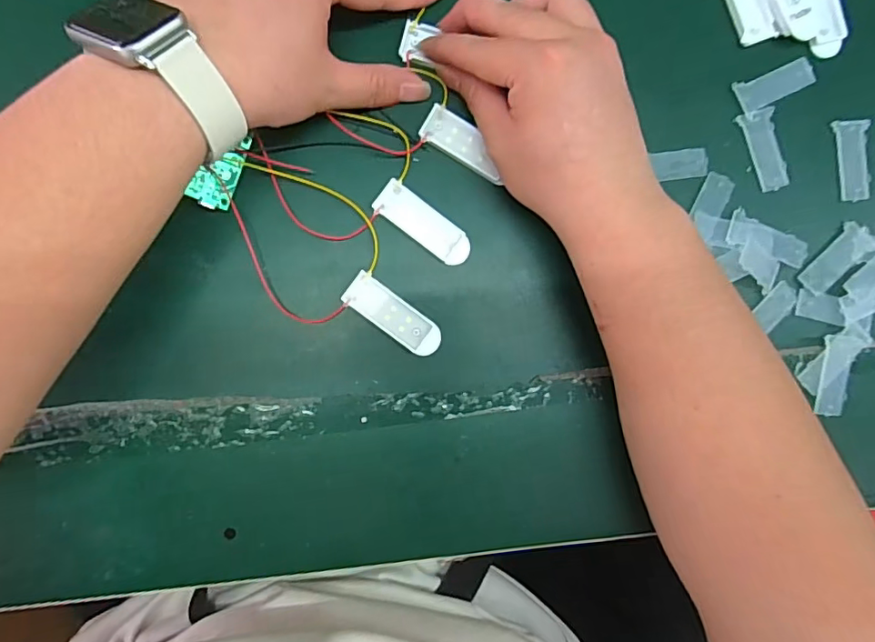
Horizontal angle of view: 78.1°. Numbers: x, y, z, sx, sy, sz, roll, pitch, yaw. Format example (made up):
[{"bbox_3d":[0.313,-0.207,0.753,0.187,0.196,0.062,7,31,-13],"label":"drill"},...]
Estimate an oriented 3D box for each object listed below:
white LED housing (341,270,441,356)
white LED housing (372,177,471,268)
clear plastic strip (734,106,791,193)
[{"bbox_3d":[-0.023,-0.003,0.297,0.058,0.004,0.020,36,88,-5],"label":"white LED housing"},{"bbox_3d":[-0.007,-0.053,0.298,0.057,0.004,0.020,37,88,-5],"label":"white LED housing"},{"bbox_3d":[0.194,-0.101,0.318,0.019,0.004,0.047,-16,93,4],"label":"clear plastic strip"}]

